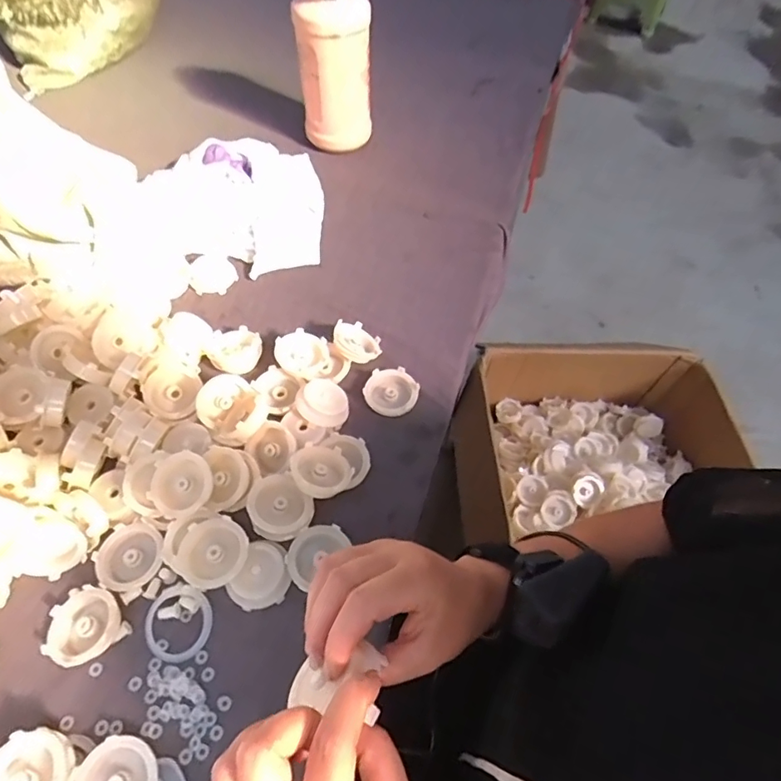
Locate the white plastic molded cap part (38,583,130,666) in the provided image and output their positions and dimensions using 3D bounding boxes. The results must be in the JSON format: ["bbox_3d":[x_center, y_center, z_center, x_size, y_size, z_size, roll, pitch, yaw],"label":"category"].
[{"bbox_3d":[-0.240,0.182,0.390,0.053,0.021,0.057,1,57,-1],"label":"white plastic molded cap part"}]

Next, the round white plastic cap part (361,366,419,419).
[{"bbox_3d":[0.001,0.002,0.518,0.054,0.018,0.051,1,57,-1],"label":"round white plastic cap part"}]

